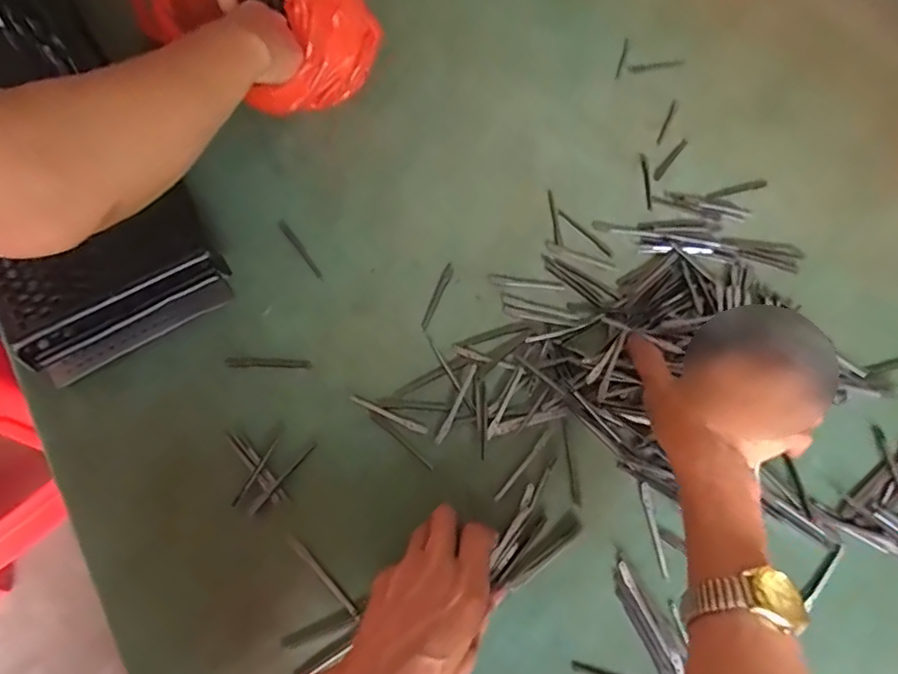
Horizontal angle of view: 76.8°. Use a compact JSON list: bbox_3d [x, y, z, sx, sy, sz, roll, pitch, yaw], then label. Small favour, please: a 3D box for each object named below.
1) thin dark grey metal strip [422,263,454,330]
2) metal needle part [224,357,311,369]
[{"bbox_3d":[-0.009,-0.035,0.482,0.008,0.004,0.066,20,65,6],"label":"thin dark grey metal strip"},{"bbox_3d":[-0.142,0.020,0.446,0.065,0.004,0.008,1,65,-3],"label":"metal needle part"}]

